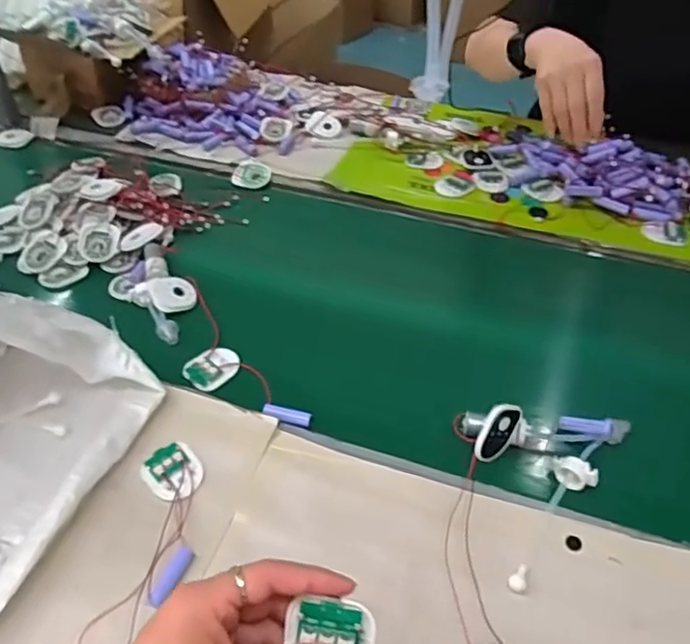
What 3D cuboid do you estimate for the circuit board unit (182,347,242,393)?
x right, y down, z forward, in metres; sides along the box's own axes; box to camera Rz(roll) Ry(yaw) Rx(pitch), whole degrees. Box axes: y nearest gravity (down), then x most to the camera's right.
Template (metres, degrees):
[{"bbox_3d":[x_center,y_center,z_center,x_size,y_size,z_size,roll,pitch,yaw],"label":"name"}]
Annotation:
[{"bbox_3d":[-0.143,0.050,0.677,0.046,0.007,0.061,34,55,30],"label":"circuit board unit"}]

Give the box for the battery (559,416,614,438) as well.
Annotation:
[{"bbox_3d":[0.235,0.101,0.600,0.049,0.013,0.013,5,44,26],"label":"battery"}]

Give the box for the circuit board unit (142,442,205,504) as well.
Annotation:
[{"bbox_3d":[-0.158,0.140,0.578,0.049,0.007,0.064,-30,52,-25],"label":"circuit board unit"}]

